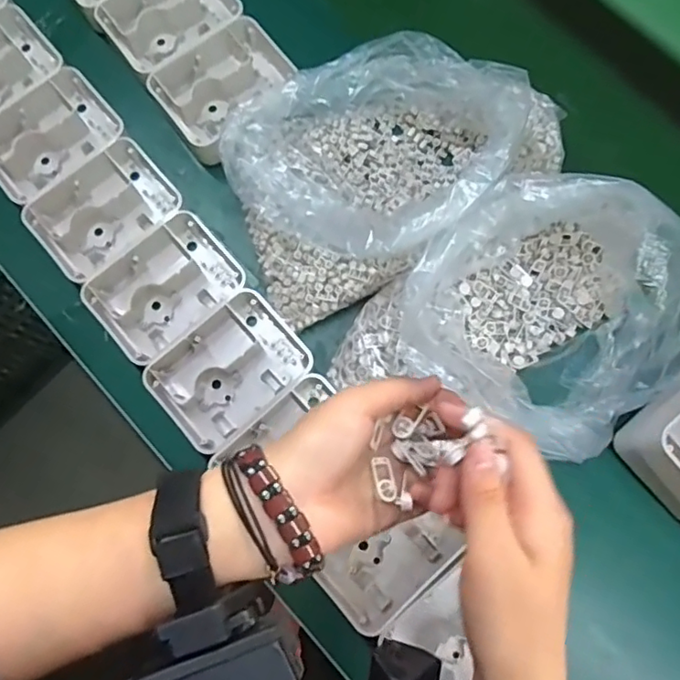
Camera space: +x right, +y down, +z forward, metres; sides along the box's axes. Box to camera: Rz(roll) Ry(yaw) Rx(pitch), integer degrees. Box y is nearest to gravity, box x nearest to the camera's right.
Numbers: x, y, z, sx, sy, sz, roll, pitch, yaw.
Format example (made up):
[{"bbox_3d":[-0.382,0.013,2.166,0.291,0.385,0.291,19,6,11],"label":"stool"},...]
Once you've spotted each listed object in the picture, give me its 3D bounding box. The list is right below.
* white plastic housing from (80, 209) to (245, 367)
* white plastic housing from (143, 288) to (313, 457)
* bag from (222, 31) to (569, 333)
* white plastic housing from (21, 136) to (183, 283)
[{"bbox_3d":[-0.163,-0.047,0.537,0.128,0.035,0.100,-41,80,-9],"label":"white plastic housing"},{"bbox_3d":[-0.102,0.027,0.520,0.130,0.033,0.097,-41,80,-8],"label":"white plastic housing"},{"bbox_3d":[0.024,-0.164,0.506,0.252,0.109,0.205,-25,78,-5],"label":"bag"},{"bbox_3d":[-0.224,-0.121,0.551,0.131,0.034,0.097,-38,80,-8],"label":"white plastic housing"}]

